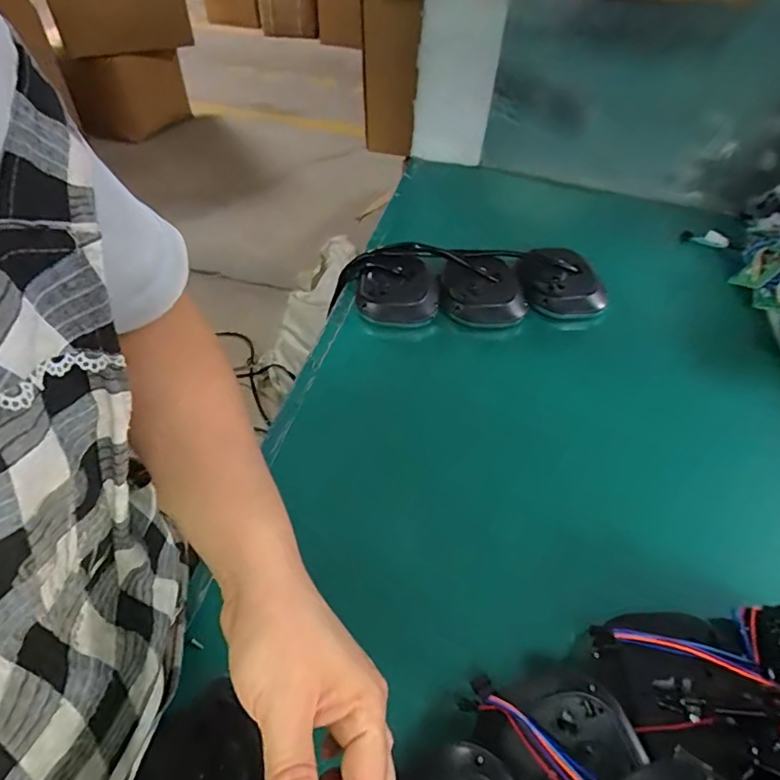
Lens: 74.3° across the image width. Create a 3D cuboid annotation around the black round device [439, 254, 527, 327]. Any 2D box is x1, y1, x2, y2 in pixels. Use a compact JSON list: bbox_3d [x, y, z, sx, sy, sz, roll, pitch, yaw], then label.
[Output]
[{"bbox_3d":[0.130,-0.137,0.709,0.115,0.037,0.101,5,54,-1],"label":"black round device"}]

